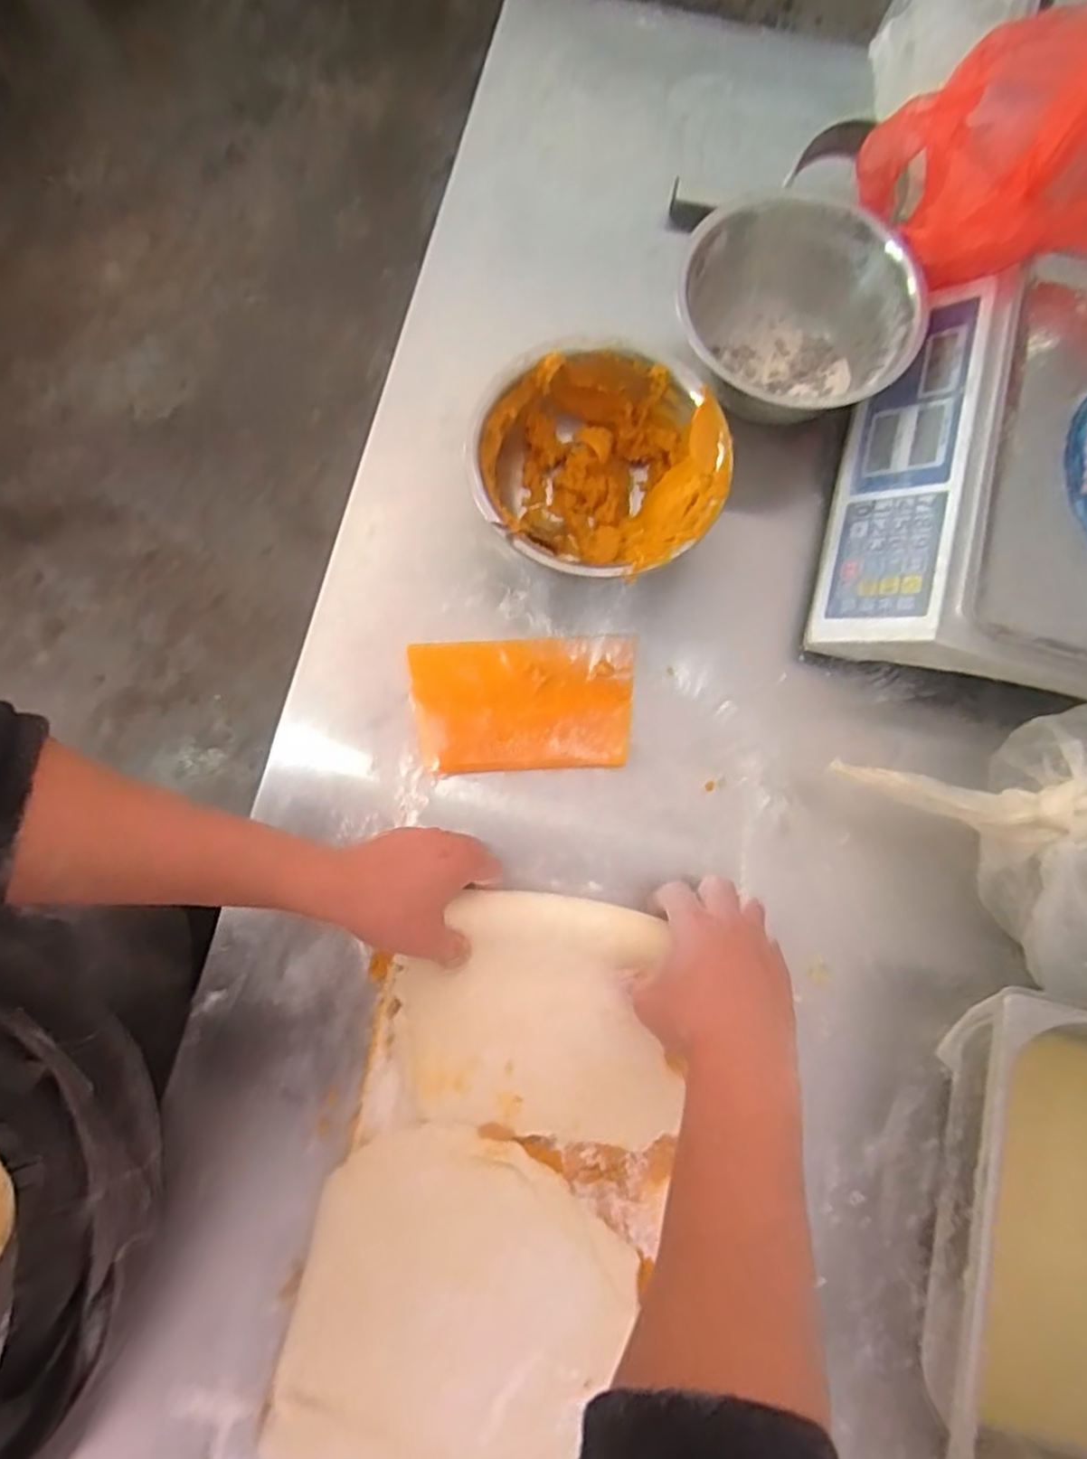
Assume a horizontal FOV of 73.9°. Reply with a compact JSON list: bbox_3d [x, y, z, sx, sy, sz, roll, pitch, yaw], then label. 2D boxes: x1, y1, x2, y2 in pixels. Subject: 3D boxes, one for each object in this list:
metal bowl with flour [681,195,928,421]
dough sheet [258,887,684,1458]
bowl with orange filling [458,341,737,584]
[{"bbox_3d":[0.215,-0.354,0.638,0.206,0.115,0.161,44,81,7],"label":"metal bowl with flour"},{"bbox_3d":[-0.035,0.321,0.524,0.232,0.031,0.399,11,78,6],"label":"dough sheet"},{"bbox_3d":[0.041,-0.209,0.608,0.190,0.084,0.196,0,79,-1],"label":"bowl with orange filling"}]

